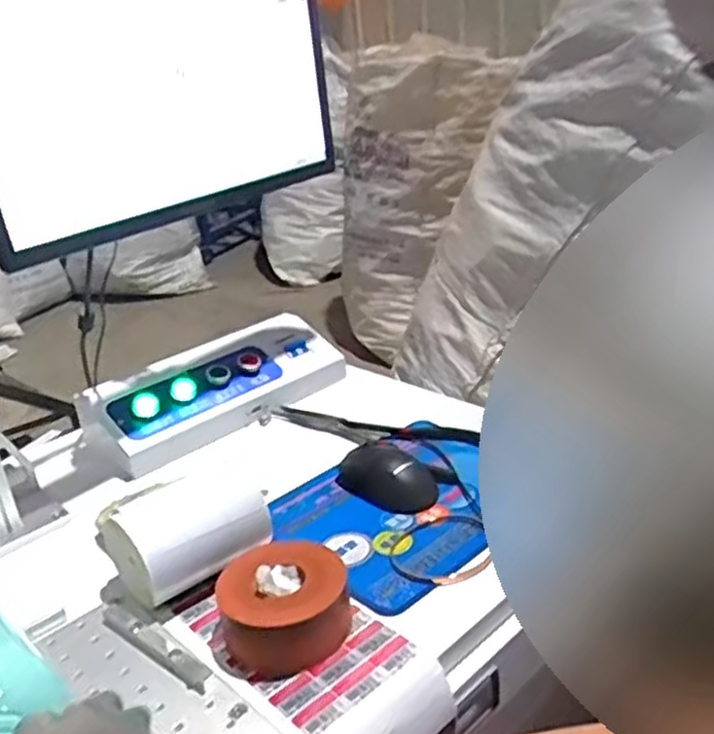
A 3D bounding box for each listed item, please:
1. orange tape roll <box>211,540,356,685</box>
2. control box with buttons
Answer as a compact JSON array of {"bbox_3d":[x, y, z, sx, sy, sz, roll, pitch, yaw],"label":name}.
[{"bbox_3d":[-0.053,0.176,0.580,0.095,0.053,0.090,-5,24,2],"label":"orange tape roll"},{"bbox_3d":[-0.164,0.022,0.935,0.319,0.068,0.117,-26,30,-38],"label":"control box with buttons"}]

